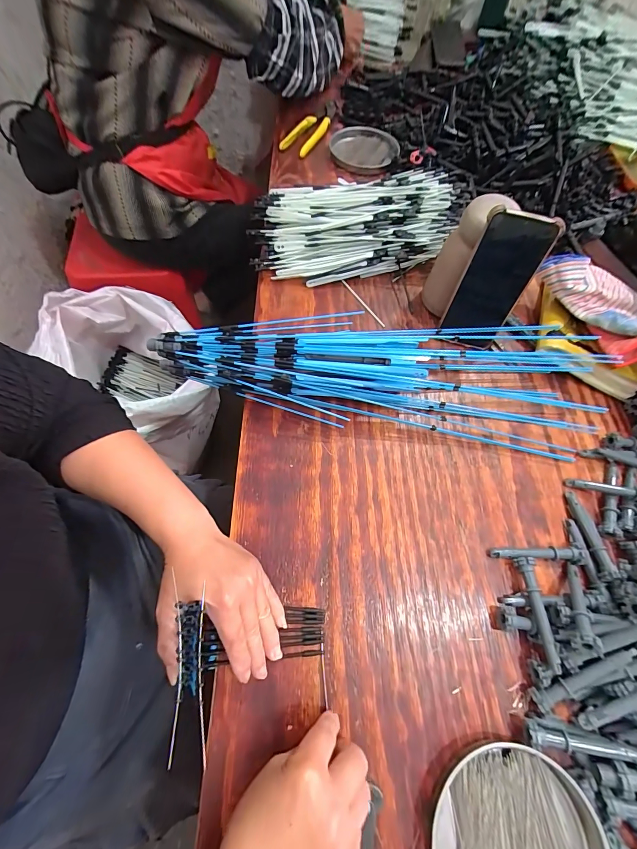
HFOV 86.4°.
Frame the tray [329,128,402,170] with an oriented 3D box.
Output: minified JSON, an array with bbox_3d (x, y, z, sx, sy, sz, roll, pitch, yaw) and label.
[{"bbox_3d":[0.091,-0.541,0.668,0.125,0.021,0.121,-13,66,-10],"label":"tray"}]

